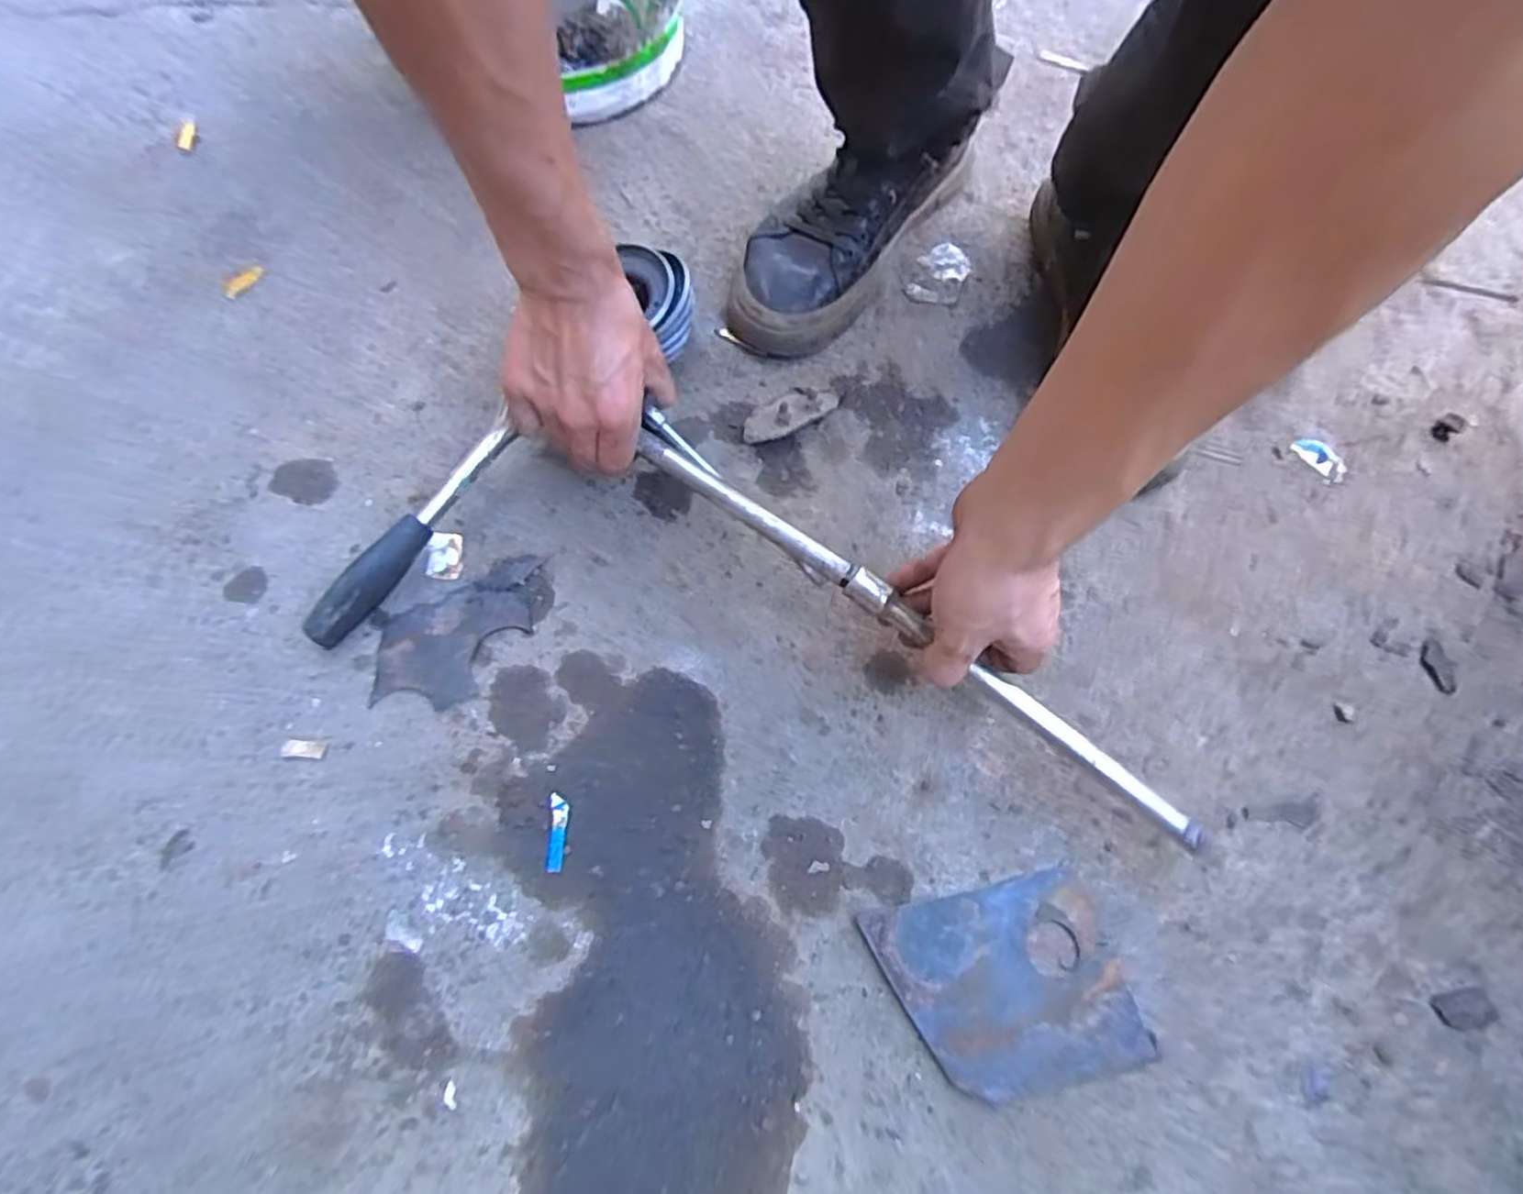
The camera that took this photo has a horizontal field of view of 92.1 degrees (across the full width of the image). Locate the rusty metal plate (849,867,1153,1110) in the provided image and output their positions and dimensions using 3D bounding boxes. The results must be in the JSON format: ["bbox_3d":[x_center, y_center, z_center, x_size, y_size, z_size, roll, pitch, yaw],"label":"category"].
[{"bbox_3d":[0.135,0.213,0.402,0.132,0.011,0.102,-12,68,-5],"label":"rusty metal plate"}]

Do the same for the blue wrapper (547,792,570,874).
[{"bbox_3d":[-0.121,0.139,0.435,0.011,0.004,0.044,-3,67,-1],"label":"blue wrapper"}]

